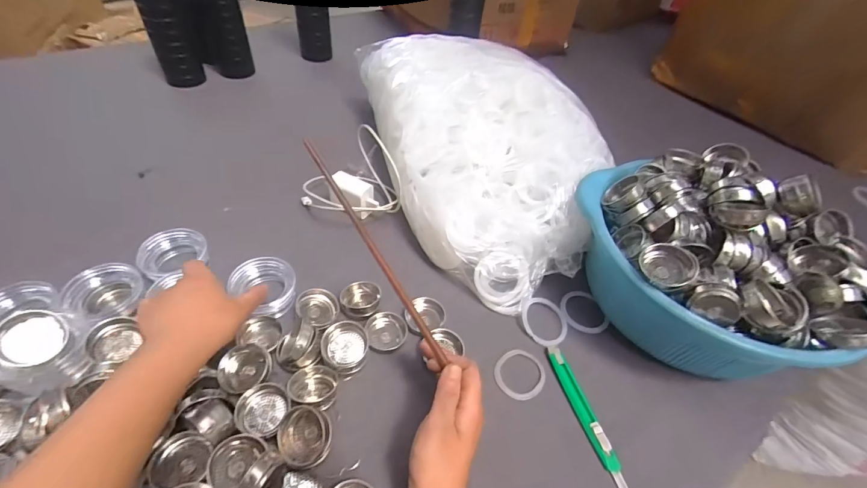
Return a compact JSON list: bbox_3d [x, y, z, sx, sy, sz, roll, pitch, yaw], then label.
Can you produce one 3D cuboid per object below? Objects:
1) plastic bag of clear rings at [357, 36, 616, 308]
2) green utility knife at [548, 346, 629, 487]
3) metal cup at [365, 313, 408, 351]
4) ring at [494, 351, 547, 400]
[{"bbox_3d":[0.040,-0.159,0.565,0.248,0.161,0.481,-21,54,-23],"label":"plastic bag of clear rings"},{"bbox_3d":[0.152,0.170,0.386,0.017,0.007,0.152,-9,50,-14],"label":"green utility knife"},{"bbox_3d":[-0.050,0.094,0.425,0.041,0.014,0.039,3,48,-4],"label":"metal cup"},{"bbox_3d":[0.092,0.137,0.413,0.053,0.005,0.052,3,48,-4],"label":"ring"}]

